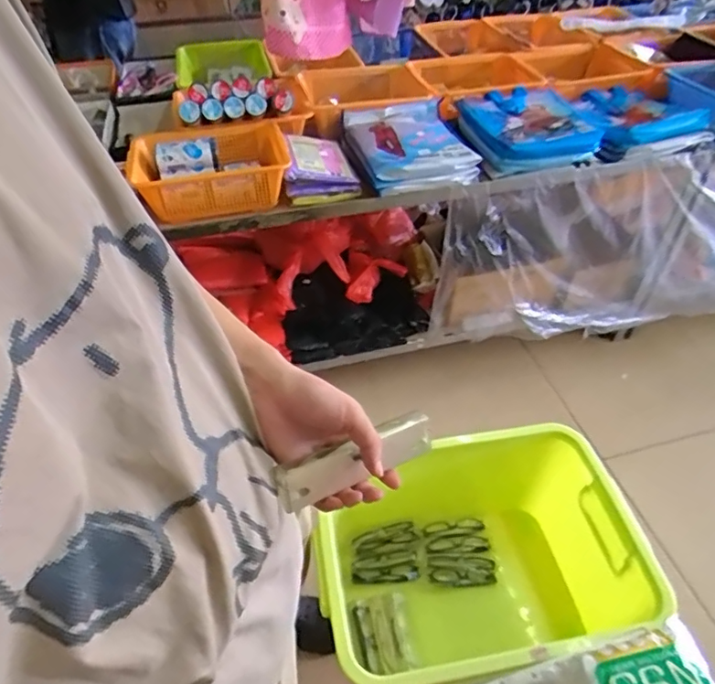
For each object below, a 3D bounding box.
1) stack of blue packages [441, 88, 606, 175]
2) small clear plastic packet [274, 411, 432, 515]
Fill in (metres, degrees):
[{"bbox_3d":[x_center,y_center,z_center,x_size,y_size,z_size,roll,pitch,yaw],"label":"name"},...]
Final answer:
[{"bbox_3d":[0.469,-0.632,1.544,0.337,0.091,0.392,-10,46,-9],"label":"stack of blue packages"},{"bbox_3d":[0.000,0.108,0.471,0.141,0.044,0.024,-20,6,-3],"label":"small clear plastic packet"}]

